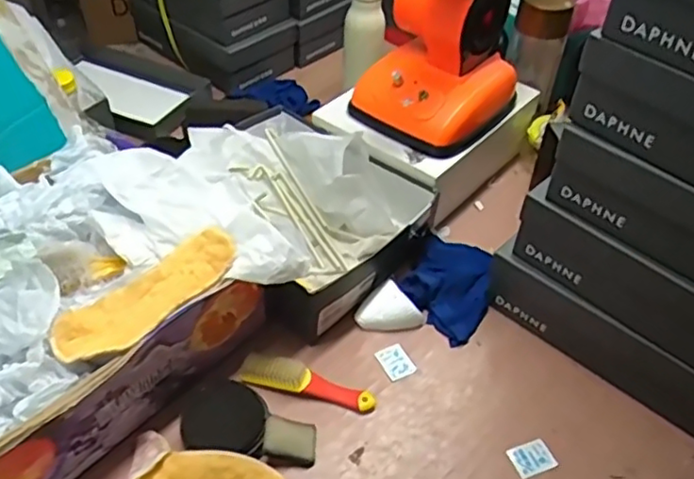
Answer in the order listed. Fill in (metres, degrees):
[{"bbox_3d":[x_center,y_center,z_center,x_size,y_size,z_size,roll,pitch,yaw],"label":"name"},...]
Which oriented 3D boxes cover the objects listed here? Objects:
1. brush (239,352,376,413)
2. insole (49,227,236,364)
[{"bbox_3d":[-0.045,0.163,0.764,0.157,0.025,0.036,13,46,9],"label":"brush"},{"bbox_3d":[-0.200,0.056,0.672,0.199,0.024,0.072,-33,56,-31],"label":"insole"}]

